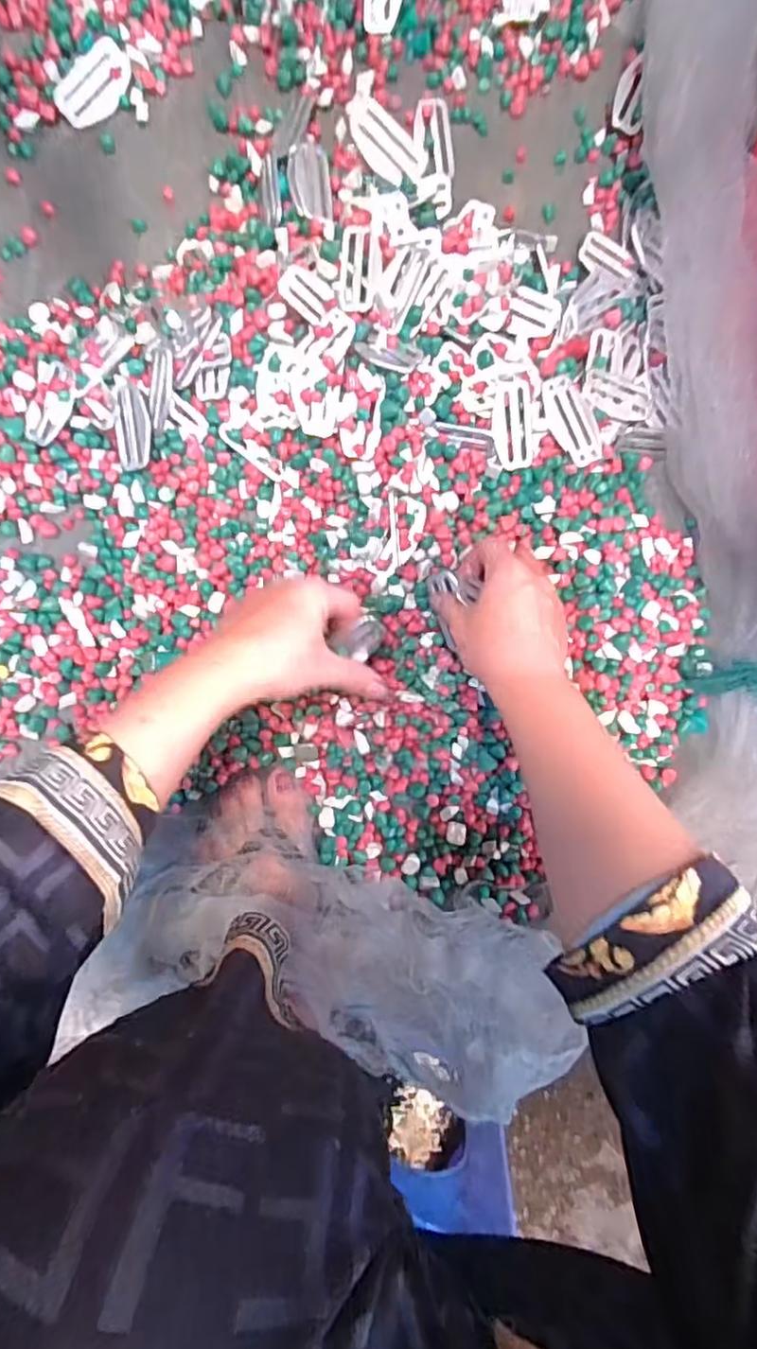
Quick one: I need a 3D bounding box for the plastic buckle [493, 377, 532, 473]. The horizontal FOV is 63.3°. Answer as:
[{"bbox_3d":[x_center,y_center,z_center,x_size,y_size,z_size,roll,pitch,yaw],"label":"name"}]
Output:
[{"bbox_3d":[0.099,-0.185,0.454,0.028,0.010,0.062,-6,115,0],"label":"plastic buckle"}]

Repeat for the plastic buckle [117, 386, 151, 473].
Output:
[{"bbox_3d":[-0.180,-0.182,0.454,0.024,0.012,0.058,2,93,-2],"label":"plastic buckle"}]

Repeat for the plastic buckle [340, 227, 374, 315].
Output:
[{"bbox_3d":[-0.015,-0.285,0.428,0.022,0.005,0.063,2,91,7],"label":"plastic buckle"}]

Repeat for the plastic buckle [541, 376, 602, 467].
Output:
[{"bbox_3d":[0.143,-0.187,0.453,0.030,0.007,0.065,-29,94,0],"label":"plastic buckle"}]

